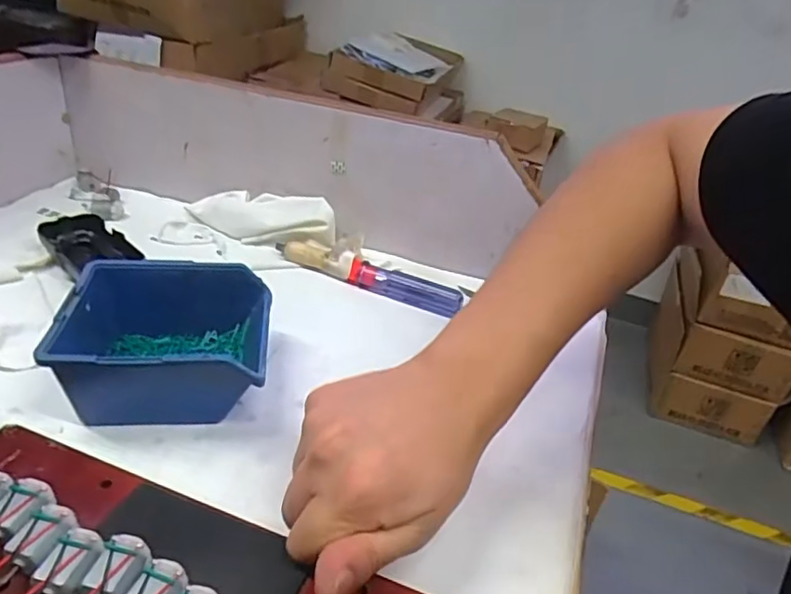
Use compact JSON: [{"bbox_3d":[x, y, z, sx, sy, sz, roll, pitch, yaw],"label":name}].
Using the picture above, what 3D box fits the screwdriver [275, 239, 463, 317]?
[{"bbox_3d":[-0.024,-0.020,0.540,0.177,0.032,0.026,19,33,16],"label":"screwdriver"}]

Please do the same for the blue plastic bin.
[{"bbox_3d":[-0.147,0.031,0.396,0.121,0.064,0.108,0,32,-11],"label":"blue plastic bin"}]

